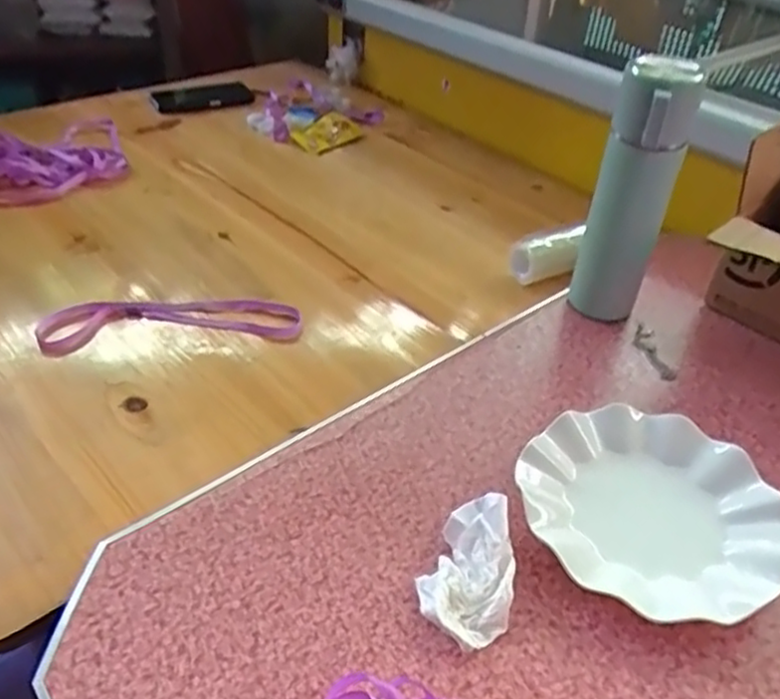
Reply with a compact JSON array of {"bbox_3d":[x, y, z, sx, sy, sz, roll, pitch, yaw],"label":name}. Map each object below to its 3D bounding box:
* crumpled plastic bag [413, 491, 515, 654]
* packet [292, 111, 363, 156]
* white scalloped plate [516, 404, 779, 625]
[{"bbox_3d":[0.055,0.143,0.463,0.058,0.029,0.099,14,40,13],"label":"crumpled plastic bag"},{"bbox_3d":[-0.091,-0.323,1.039,0.066,0.021,0.097,29,46,28],"label":"packet"},{"bbox_3d":[0.188,0.115,0.507,0.180,0.026,0.174,2,39,-1],"label":"white scalloped plate"}]

